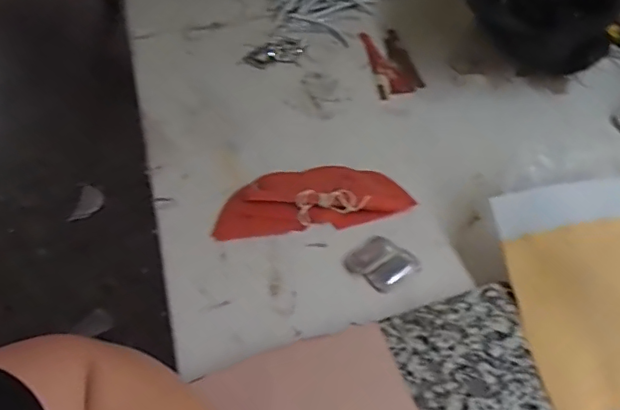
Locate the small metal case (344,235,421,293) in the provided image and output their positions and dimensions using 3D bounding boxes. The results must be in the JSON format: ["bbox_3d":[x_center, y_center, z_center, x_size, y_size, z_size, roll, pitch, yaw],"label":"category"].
[{"bbox_3d":[0.067,0.054,0.530,0.059,0.008,0.047,35,61,30],"label":"small metal case"}]

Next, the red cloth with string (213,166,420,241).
[{"bbox_3d":[0.001,-0.009,0.584,0.192,0.018,0.077,-6,49,1],"label":"red cloth with string"}]

